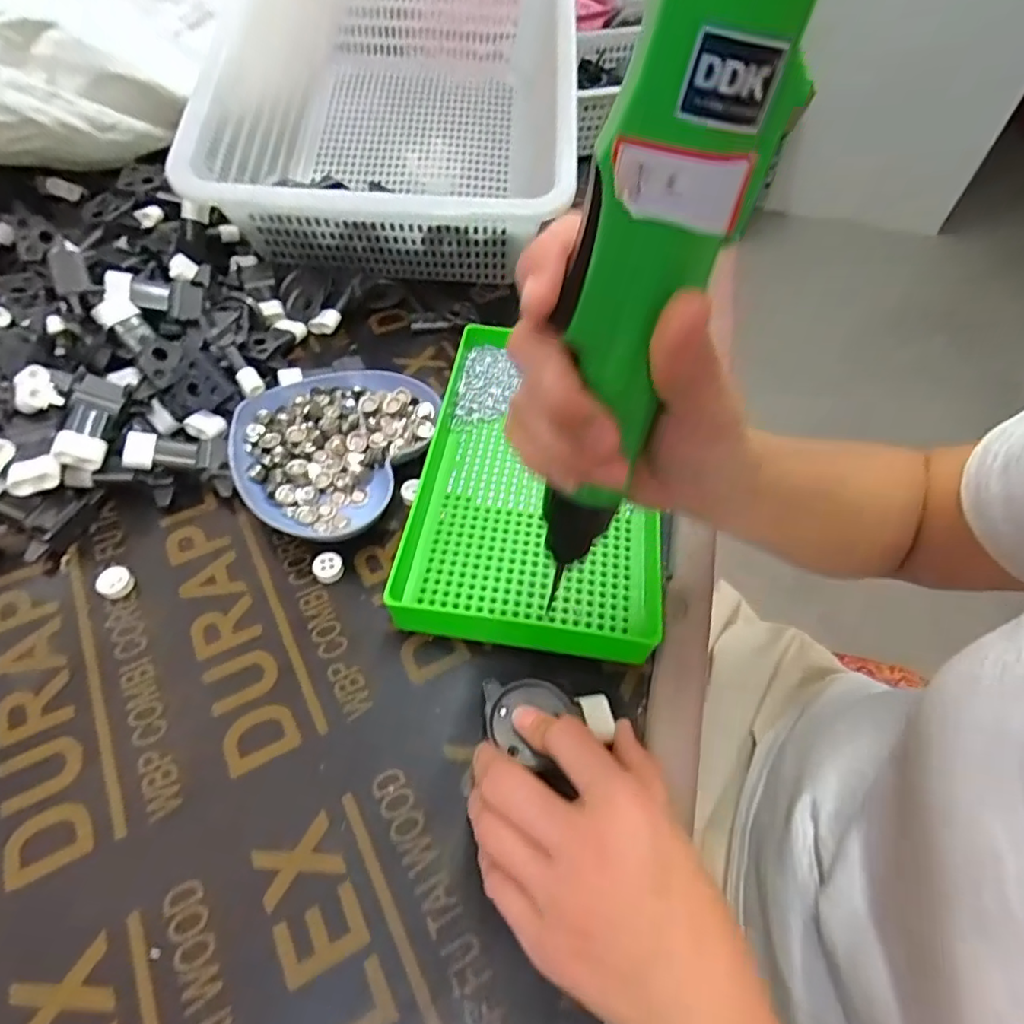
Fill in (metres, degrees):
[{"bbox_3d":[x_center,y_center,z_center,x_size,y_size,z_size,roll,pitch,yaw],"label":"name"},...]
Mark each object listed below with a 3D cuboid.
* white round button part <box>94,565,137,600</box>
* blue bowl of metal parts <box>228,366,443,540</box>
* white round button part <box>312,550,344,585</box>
[{"bbox_3d":[-0.235,0.041,0.350,0.019,0.008,0.019,1,54,-2],"label":"white round button part"},{"bbox_3d":[-0.126,-0.045,0.405,0.121,0.027,0.137,17,55,9],"label":"blue bowl of metal parts"},{"bbox_3d":[-0.112,0.034,0.362,0.017,0.009,0.018,1,54,-2],"label":"white round button part"}]

